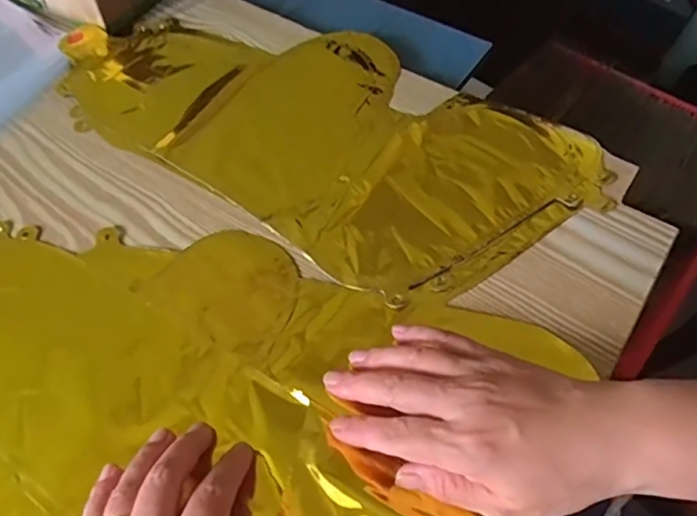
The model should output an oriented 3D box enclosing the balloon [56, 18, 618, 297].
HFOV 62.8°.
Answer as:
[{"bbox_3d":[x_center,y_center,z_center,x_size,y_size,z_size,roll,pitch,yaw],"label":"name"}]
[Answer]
[{"bbox_3d":[-0.031,-0.114,0.459,0.429,0.013,0.210,29,62,19],"label":"balloon"}]

